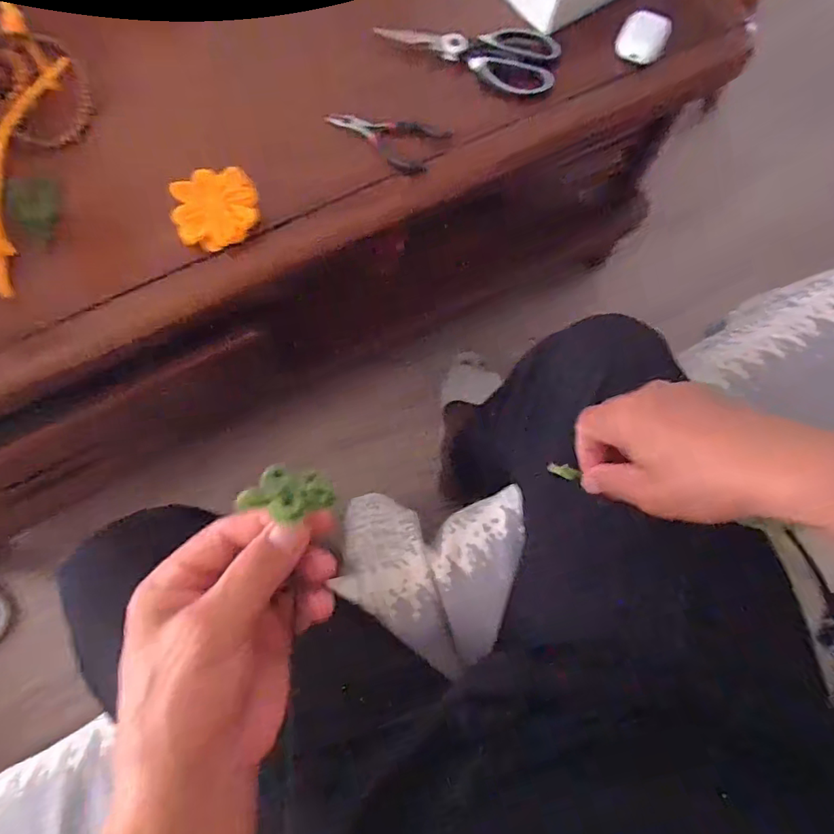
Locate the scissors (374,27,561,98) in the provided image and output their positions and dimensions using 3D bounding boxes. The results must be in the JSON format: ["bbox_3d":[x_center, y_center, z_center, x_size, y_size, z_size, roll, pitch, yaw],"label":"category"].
[{"bbox_3d":[0.054,-0.393,0.585,0.196,0.019,0.077,6,73,1],"label":"scissors"}]

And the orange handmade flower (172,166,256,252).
[{"bbox_3d":[-0.197,-0.207,0.526,0.077,0.019,0.082,-12,74,-5],"label":"orange handmade flower"}]

